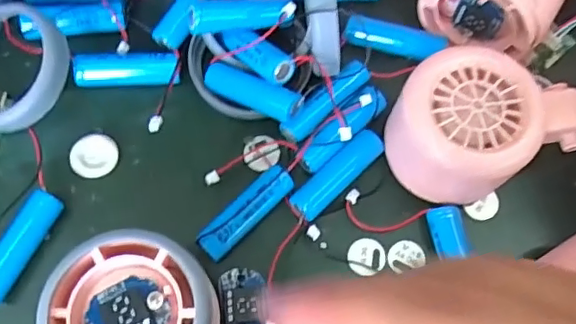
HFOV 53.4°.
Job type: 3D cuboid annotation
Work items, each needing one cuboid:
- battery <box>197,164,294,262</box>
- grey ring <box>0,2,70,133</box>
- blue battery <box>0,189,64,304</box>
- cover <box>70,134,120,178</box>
[{"bbox_3d":[-0.018,0.022,0.251,0.014,0.011,0.049,43,76,11],"label":"battery"},{"bbox_3d":[-0.129,-0.044,0.266,0.057,0.013,0.057,-4,78,17],"label":"grey ring"},{"bbox_3d":[-0.114,0.037,0.246,0.013,0.015,0.049,27,74,6],"label":"blue battery"},{"bbox_3d":[-0.090,-0.003,0.264,0.021,0.004,0.020,1,73,-2],"label":"cover"}]

